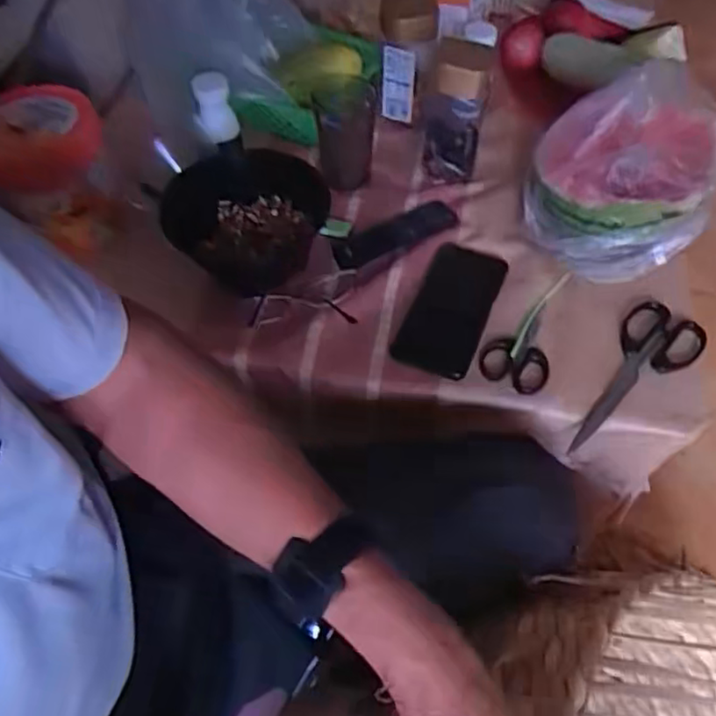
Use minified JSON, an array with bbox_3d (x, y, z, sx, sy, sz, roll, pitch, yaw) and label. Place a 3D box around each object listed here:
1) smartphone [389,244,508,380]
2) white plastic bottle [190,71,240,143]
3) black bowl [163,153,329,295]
[{"bbox_3d":[0.097,-0.054,0.666,0.083,0.010,0.164,18,58,13],"label":"smartphone"},{"bbox_3d":[-0.164,-0.289,0.737,0.041,0.061,0.050,-15,57,-9],"label":"white plastic bottle"},{"bbox_3d":[-0.120,-0.157,0.692,0.170,0.054,0.157,37,64,23],"label":"black bowl"}]

